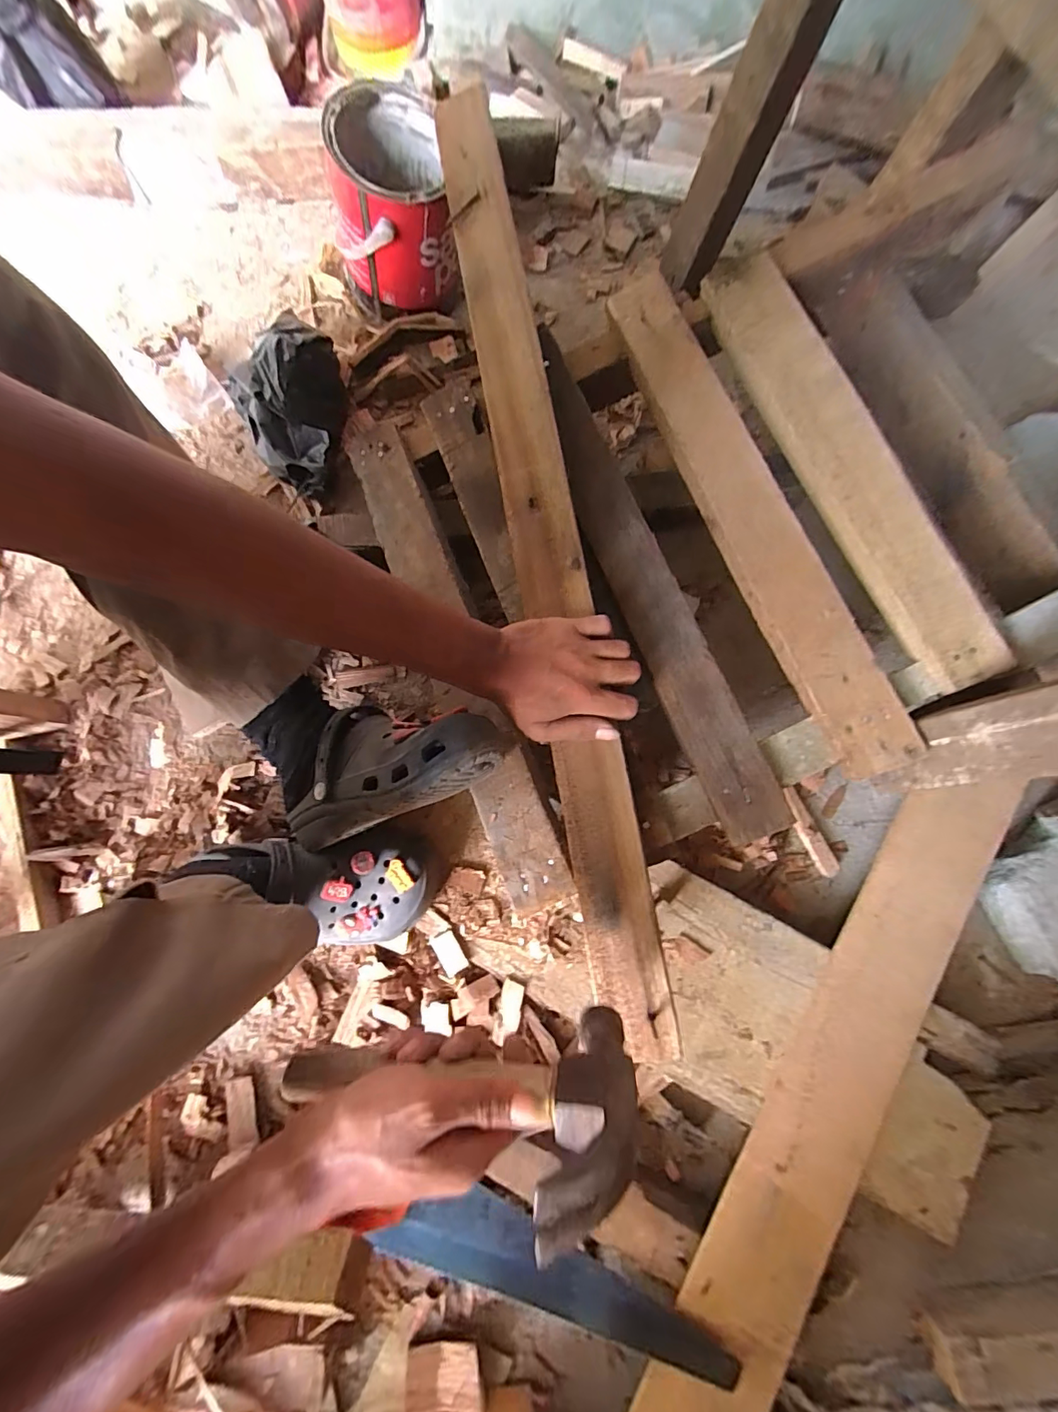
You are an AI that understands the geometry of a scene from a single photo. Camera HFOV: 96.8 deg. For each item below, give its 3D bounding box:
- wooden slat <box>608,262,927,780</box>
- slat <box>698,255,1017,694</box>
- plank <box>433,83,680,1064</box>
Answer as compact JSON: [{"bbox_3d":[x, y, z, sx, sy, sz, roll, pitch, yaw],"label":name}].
[{"bbox_3d":[0.197,-0.184,0.429,0.063,0.020,0.508,-26,78,21],"label":"wooden slat"},{"bbox_3d":[0.279,-0.222,0.420,0.064,0.021,0.436,-26,78,19],"label":"slat"},{"bbox_3d":[0.008,-0.189,0.433,0.062,0.039,0.881,-10,82,-2],"label":"plank"}]

